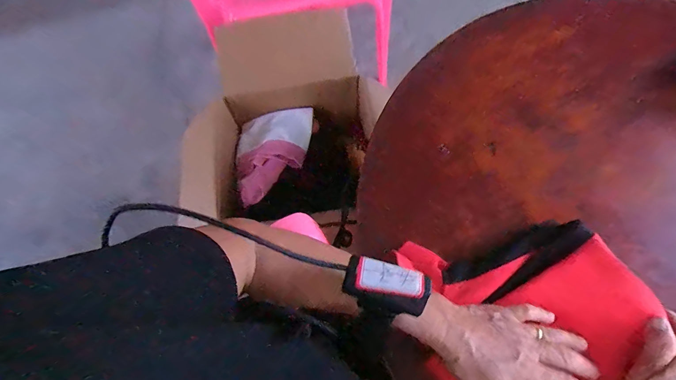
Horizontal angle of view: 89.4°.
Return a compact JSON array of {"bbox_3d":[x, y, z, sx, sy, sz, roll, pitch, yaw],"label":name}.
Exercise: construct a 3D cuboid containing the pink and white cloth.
[{"bbox_3d":[-0.160,-0.082,0.784,0.168,0.075,0.266,5,67,5],"label":"pink and white cloth"}]

